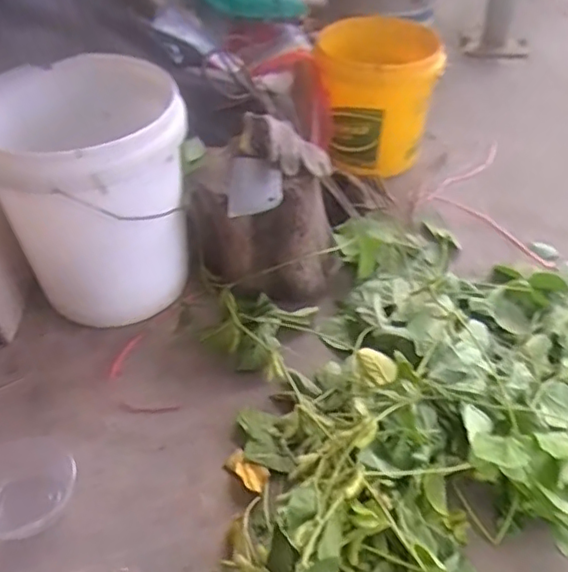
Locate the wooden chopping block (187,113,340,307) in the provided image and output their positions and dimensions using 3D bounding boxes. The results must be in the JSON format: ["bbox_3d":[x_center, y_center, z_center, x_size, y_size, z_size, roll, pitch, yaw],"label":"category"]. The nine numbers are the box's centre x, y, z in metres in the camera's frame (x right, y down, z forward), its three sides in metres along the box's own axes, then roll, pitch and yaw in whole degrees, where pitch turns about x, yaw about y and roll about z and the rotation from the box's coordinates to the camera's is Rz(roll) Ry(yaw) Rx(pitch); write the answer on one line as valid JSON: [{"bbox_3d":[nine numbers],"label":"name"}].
[{"bbox_3d":[-0.028,-0.125,1.071,0.252,0.268,0.200,-5,44,-4],"label":"wooden chopping block"}]

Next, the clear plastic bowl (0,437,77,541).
[{"bbox_3d":[-0.364,0.278,0.841,0.146,0.037,0.149,0,44,2],"label":"clear plastic bowl"}]

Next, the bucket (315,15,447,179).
[{"bbox_3d":[0.205,-0.404,1.341,0.237,0.293,0.228,-3,45,3],"label":"bucket"}]

